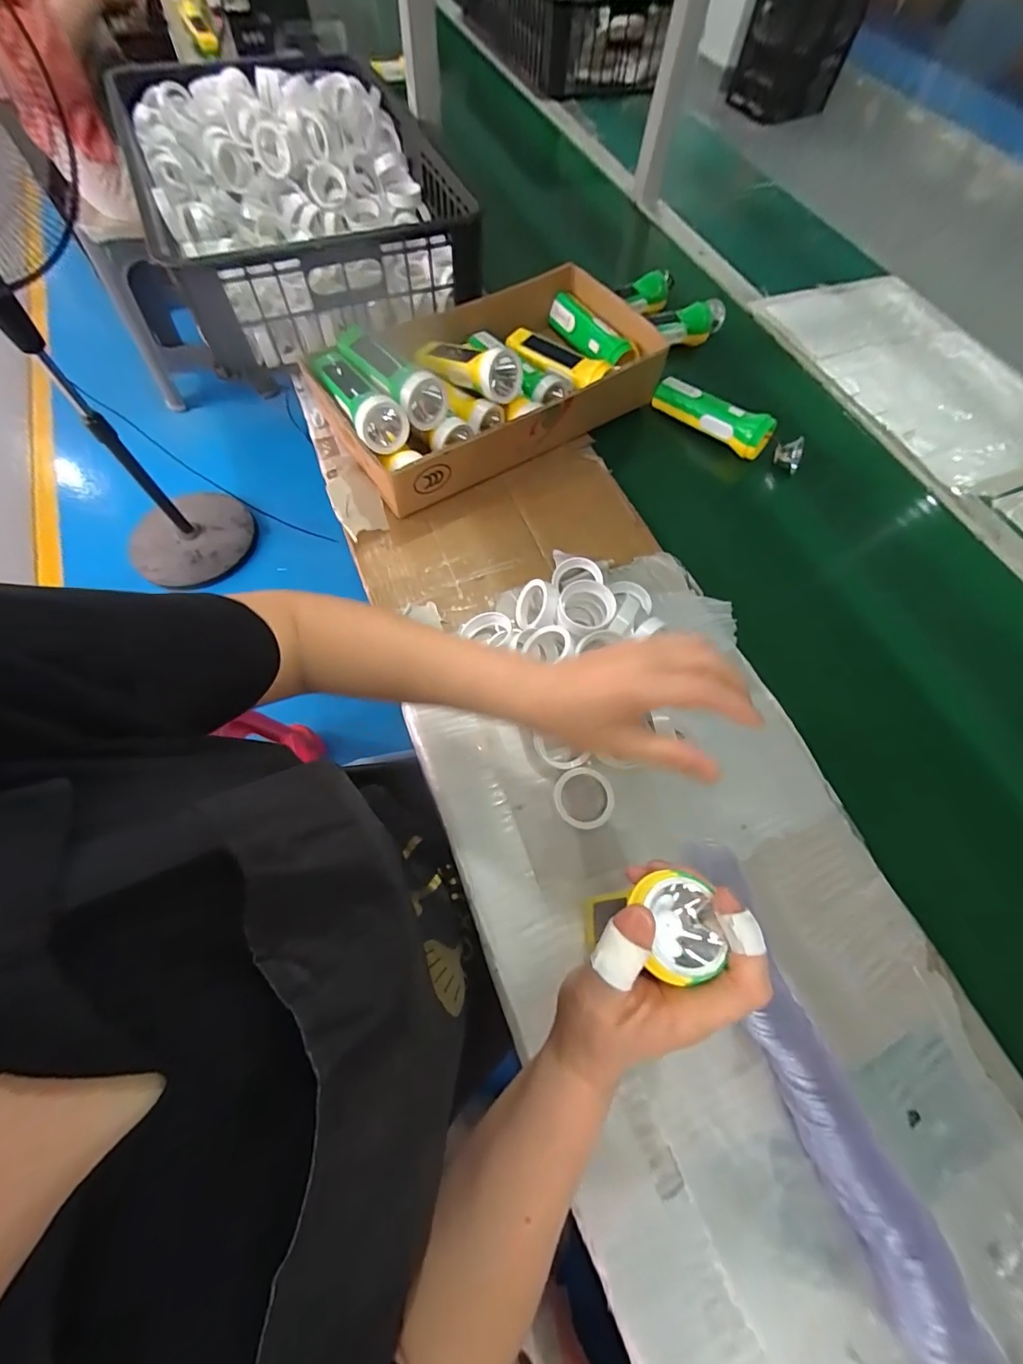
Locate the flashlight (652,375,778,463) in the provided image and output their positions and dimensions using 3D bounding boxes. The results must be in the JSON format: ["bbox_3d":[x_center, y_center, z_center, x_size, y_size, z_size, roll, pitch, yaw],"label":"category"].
[{"bbox_3d":[0.271,-0.364,0.608,0.162,0.042,0.043,39,70,14],"label":"flashlight"}]

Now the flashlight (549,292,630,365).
[{"bbox_3d":[0.108,-0.489,0.635,0.035,0.040,0.153,-27,69,-14],"label":"flashlight"}]

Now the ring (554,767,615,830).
[{"bbox_3d":[0.063,0.103,0.398,0.049,0.017,0.052,1,65,-2],"label":"ring"}]

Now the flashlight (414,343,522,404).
[{"bbox_3d":[-0.056,-0.398,0.559,0.053,0.049,0.163,-38,60,-18],"label":"flashlight"}]

